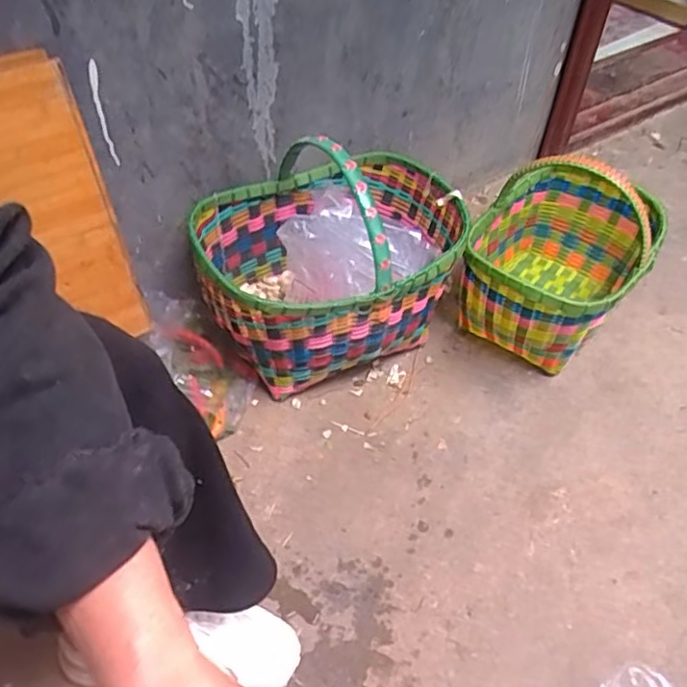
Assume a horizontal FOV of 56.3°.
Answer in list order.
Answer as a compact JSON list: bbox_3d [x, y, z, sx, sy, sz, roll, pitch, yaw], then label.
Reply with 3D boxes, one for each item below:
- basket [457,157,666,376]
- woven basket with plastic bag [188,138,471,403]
[{"bbox_3d":[0.356,-0.130,1.082,0.255,0.227,0.350,34,54,24],"label":"basket"},{"bbox_3d":[-0.021,-0.135,0.991,0.406,0.341,0.297,-26,53,-24],"label":"woven basket with plastic bag"}]

